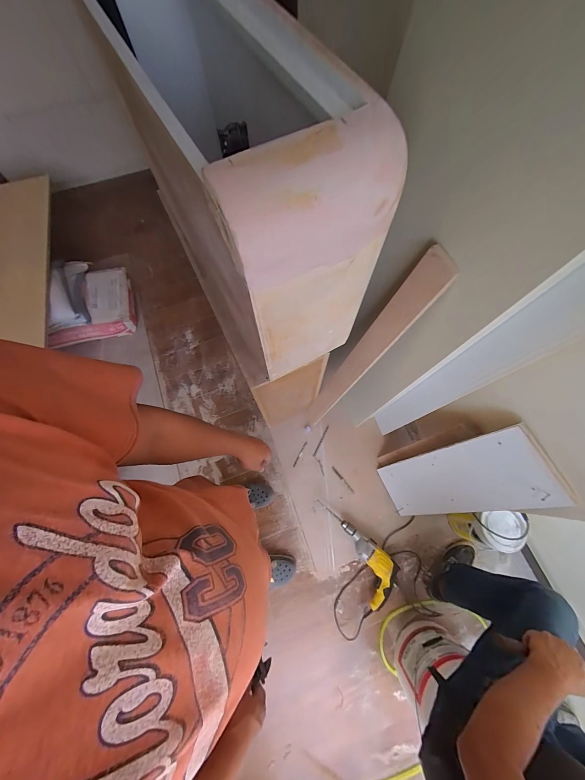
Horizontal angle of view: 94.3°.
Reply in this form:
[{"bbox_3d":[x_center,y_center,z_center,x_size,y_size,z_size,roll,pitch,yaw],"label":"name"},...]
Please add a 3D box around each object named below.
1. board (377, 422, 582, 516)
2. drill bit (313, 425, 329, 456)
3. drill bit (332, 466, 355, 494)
[{"bbox_3d":[0.521,0.307,0.910,0.015,0.613,0.206,-14,70,-27],"label":"board"},{"bbox_3d":[0.134,0.236,1.260,0.013,0.011,0.154,26,88,8],"label":"drill bit"},{"bbox_3d":[0.226,0.403,1.216,0.015,0.008,0.140,-39,77,-11],"label":"drill bit"}]

